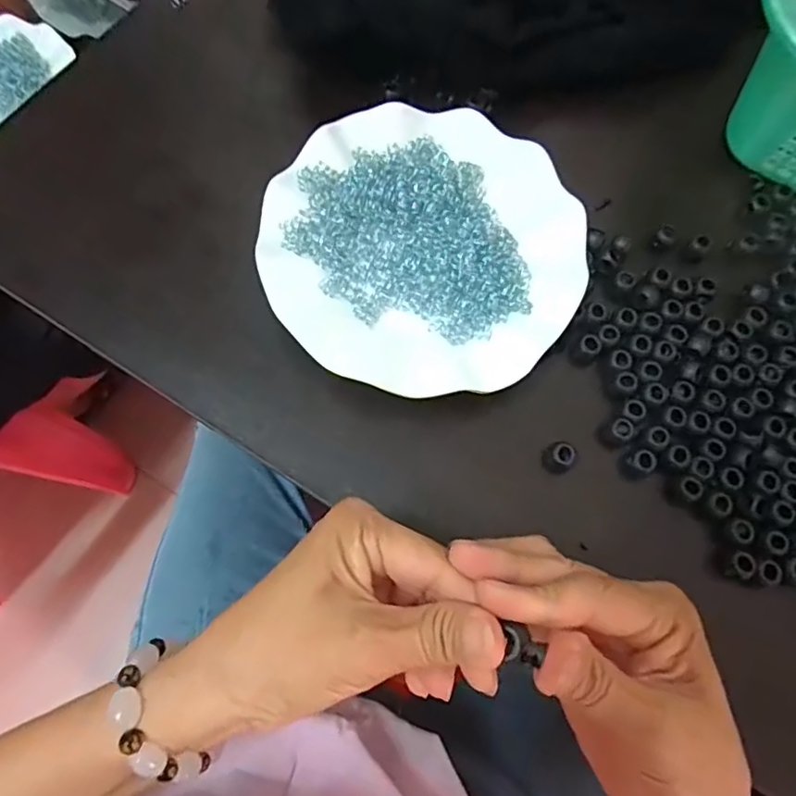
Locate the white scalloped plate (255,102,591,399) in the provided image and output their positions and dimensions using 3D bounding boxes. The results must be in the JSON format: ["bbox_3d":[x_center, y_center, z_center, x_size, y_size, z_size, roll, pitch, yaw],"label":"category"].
[{"bbox_3d":[0.015,-0.087,0.335,0.179,0.033,0.178,1,73,-2],"label":"white scalloped plate"}]

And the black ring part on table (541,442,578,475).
[{"bbox_3d":[0.088,0.034,0.307,0.017,0.020,0.016,1,73,-2],"label":"black ring part on table"}]

